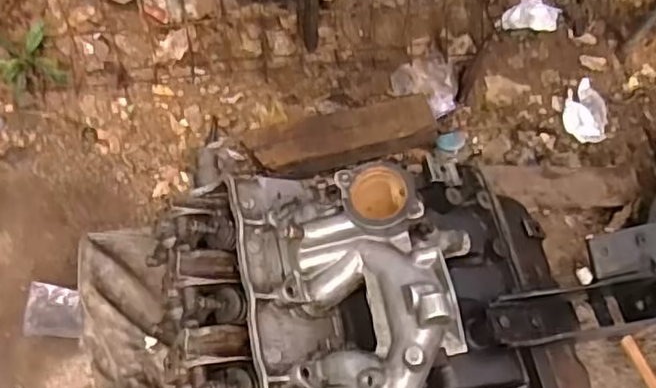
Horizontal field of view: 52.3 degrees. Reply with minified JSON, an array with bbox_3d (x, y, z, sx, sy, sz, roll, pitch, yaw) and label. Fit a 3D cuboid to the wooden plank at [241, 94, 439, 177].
[{"bbox_3d":[0.034,-0.144,1.575,0.449,0.067,0.120,-9,57,-10],"label":"wooden plank"}]

